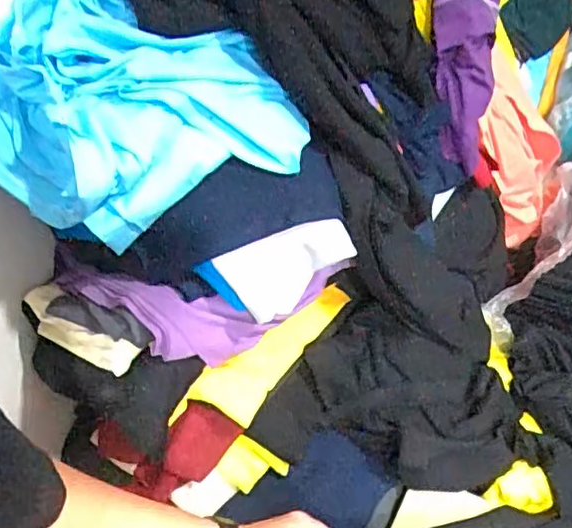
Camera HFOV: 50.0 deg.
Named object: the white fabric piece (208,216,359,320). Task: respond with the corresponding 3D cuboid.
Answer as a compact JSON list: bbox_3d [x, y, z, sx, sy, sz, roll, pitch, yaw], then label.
[{"bbox_3d":[0.001,0.012,0.648,0.140,0.098,0.024,-16,41,-20],"label":"white fabric piece"}]

